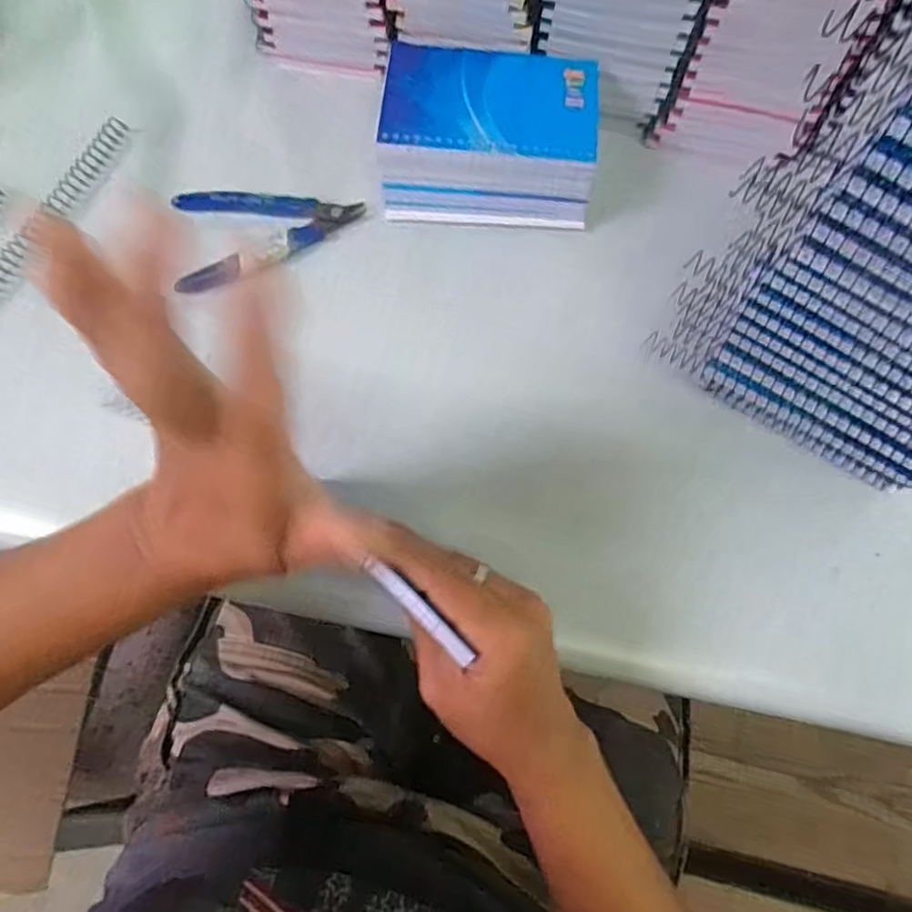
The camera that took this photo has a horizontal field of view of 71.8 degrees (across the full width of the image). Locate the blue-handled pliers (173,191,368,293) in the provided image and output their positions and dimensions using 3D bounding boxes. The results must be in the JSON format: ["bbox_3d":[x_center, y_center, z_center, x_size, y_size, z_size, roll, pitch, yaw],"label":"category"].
[{"bbox_3d":[-0.117,-0.148,0.402,0.114,0.010,0.070,-17,74,-7],"label":"blue-handled pliers"}]

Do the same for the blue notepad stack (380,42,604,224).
[{"bbox_3d":[0.021,-0.203,0.400,0.128,0.050,0.086,3,72,-1],"label":"blue notepad stack"}]

